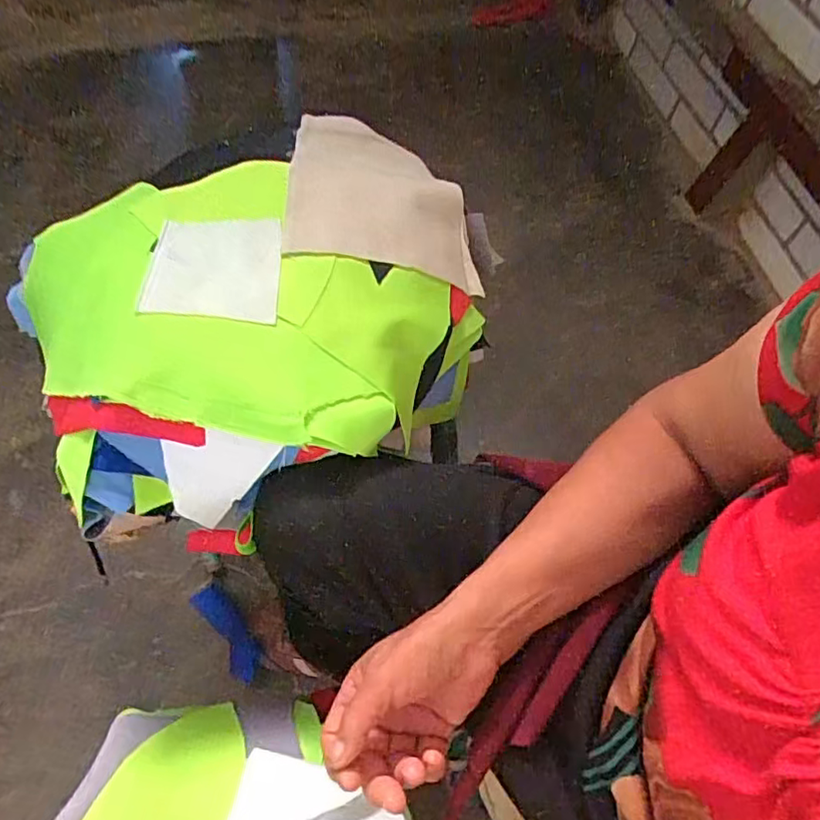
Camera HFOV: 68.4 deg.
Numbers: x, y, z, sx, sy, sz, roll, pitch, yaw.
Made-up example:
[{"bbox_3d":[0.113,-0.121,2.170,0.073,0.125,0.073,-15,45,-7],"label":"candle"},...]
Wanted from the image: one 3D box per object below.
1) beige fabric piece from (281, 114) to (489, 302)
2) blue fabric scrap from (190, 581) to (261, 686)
[{"bbox_3d":[-0.023,-0.211,0.600,0.189,0.083,0.221,-6,60,-5],"label":"beige fabric piece"},{"bbox_3d":[-0.254,0.303,0.836,0.048,0.007,0.164,-44,53,-12],"label":"blue fabric scrap"}]

